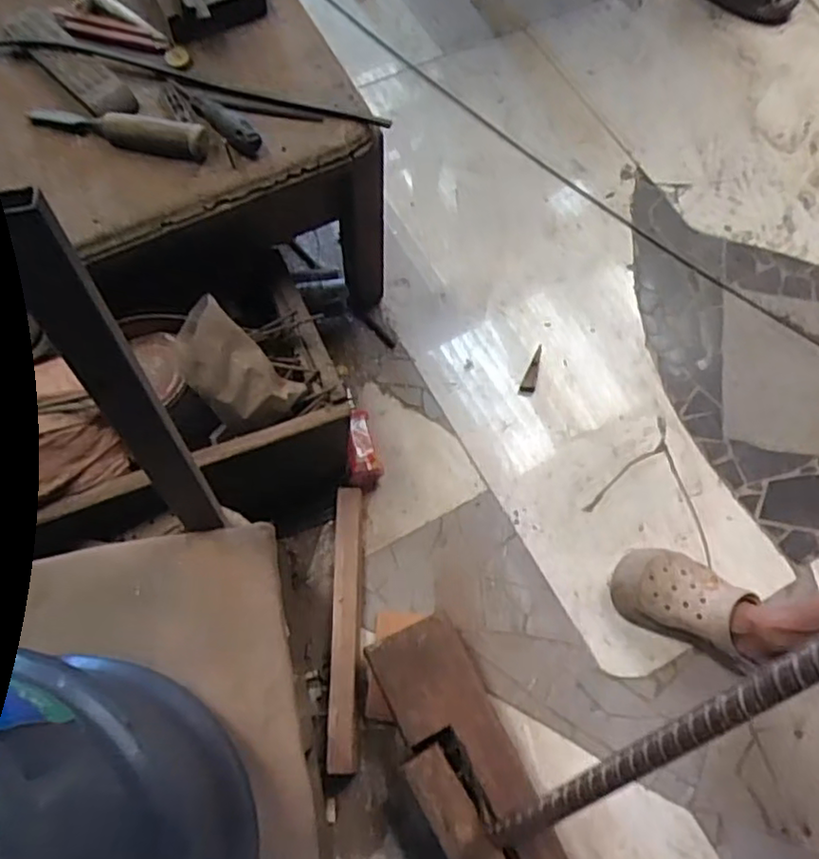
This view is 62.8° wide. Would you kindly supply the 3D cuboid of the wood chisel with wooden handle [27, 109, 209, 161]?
[{"bbox_3d":[-0.324,-0.332,0.736,0.205,0.025,0.038,14,68,3],"label":"wood chisel with wooden handle"}]

